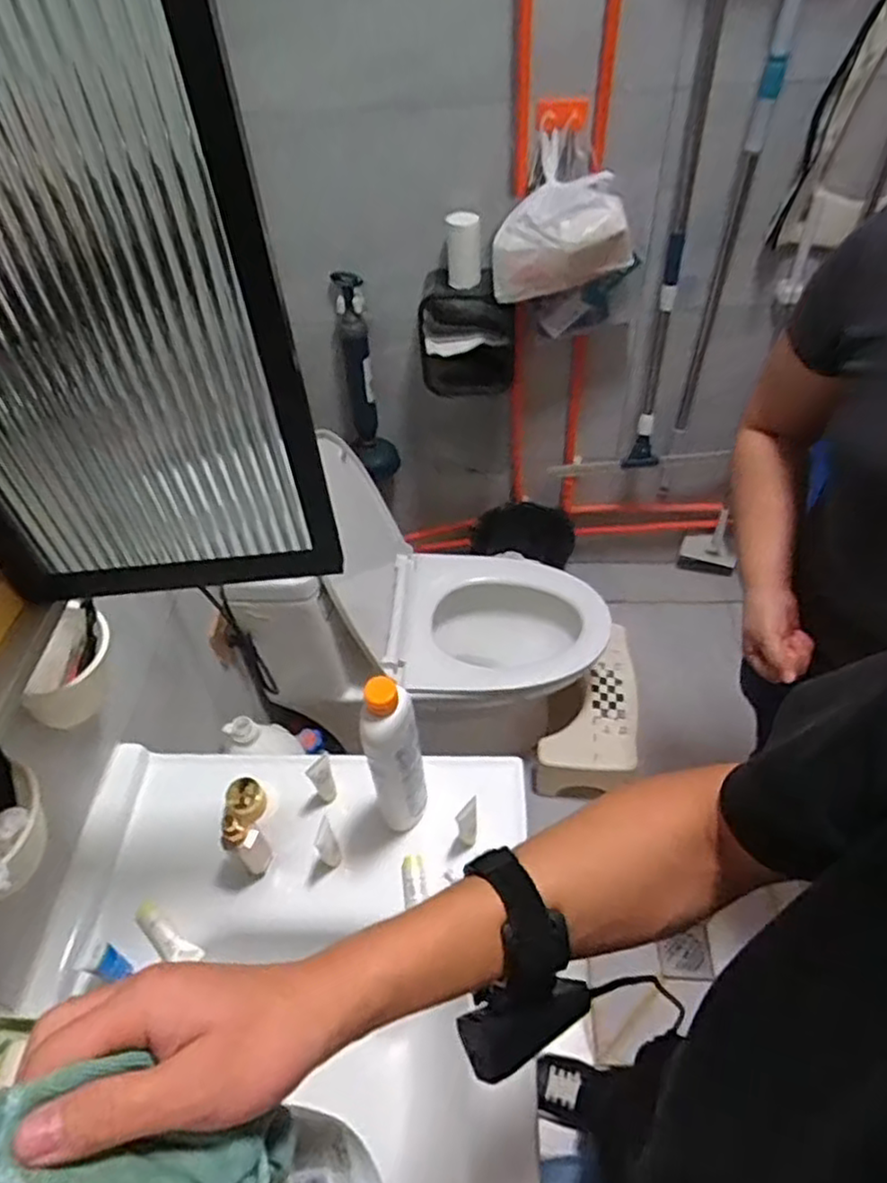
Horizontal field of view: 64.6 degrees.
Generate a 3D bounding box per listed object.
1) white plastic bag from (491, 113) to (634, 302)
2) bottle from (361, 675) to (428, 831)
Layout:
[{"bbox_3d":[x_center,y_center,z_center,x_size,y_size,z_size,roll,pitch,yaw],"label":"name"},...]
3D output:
[{"bbox_3d":[0.217,-0.671,1.271,0.239,0.260,0.133,7,49,10],"label":"white plastic bag"},{"bbox_3d":[-0.049,0.171,0.724,0.053,0.249,0.051,-2,48,2],"label":"bottle"}]

